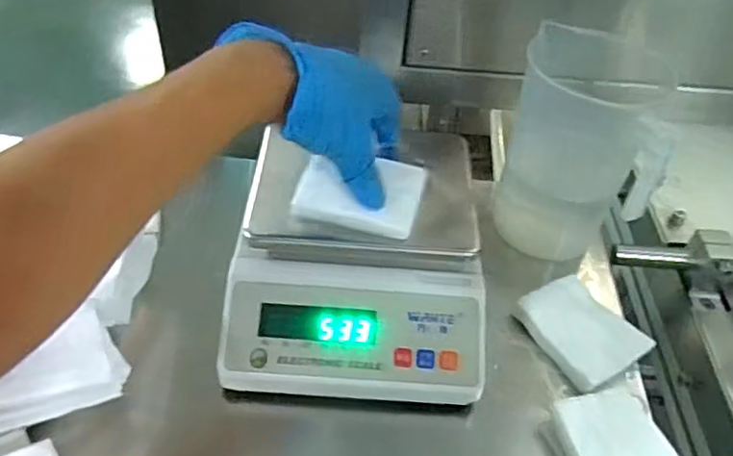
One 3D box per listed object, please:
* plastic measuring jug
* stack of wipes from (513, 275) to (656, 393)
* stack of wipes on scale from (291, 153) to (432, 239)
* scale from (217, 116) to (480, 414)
[{"bbox_3d":[0.180,-0.075,0.554,0.115,0.188,0.127,13,45,8],"label":"plastic measuring jug"},{"bbox_3d":[0.171,0.082,0.519,0.070,0.015,0.089,-23,51,-26],"label":"stack of wipes"},{"bbox_3d":[-0.004,-0.027,0.496,0.093,0.020,0.065,9,45,4],"label":"stack of wipes on scale"},{"bbox_3d":[-0.006,0.014,0.521,0.190,0.066,0.241,4,45,-2],"label":"scale"}]

